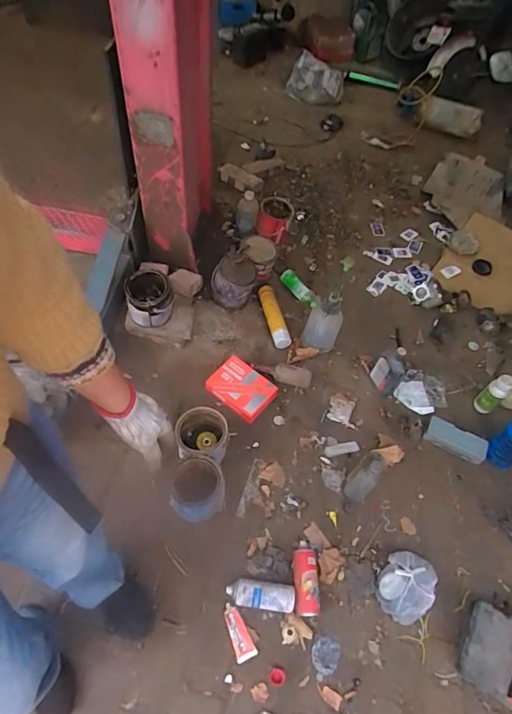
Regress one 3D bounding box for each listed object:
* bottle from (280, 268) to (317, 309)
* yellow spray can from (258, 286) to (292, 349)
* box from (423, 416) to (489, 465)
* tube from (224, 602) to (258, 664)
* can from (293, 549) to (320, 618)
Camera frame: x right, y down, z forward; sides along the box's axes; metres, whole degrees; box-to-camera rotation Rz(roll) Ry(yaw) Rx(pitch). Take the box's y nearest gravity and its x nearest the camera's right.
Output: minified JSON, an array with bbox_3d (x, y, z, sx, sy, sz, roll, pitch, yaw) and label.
[{"bbox_3d":[0.178,-0.279,1.773,0.065,0.056,0.201,-30,63,-23],"label":"bottle"},{"bbox_3d":[0.070,-0.159,1.674,0.067,0.054,0.282,-8,57,-11],"label":"yellow spray can"},{"bbox_3d":[0.658,0.276,1.431,0.193,0.048,0.084,26,57,12],"label":"box"},{"bbox_3d":[-0.049,0.717,1.129,0.052,0.016,0.131,-22,60,-19],"label":"tube"},{"bbox_3d":[0.138,0.618,1.191,0.070,0.054,0.161,3,55,-4],"label":"can"}]

